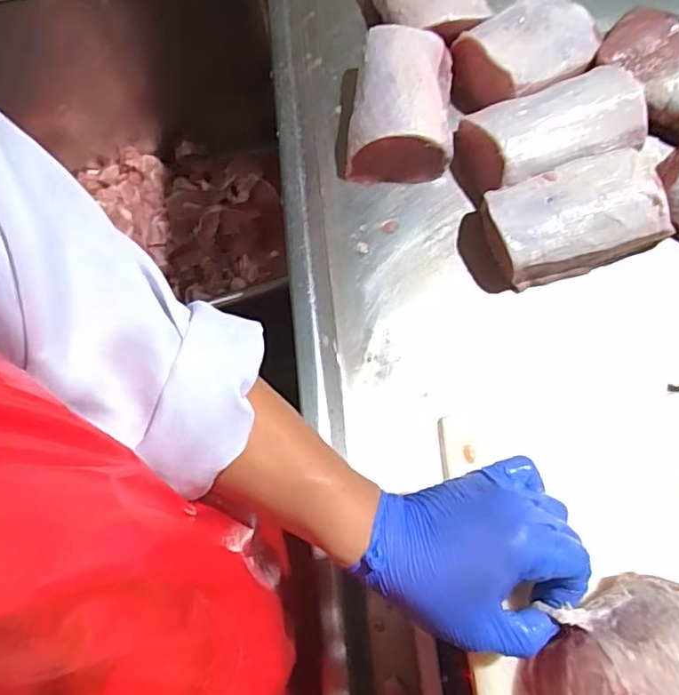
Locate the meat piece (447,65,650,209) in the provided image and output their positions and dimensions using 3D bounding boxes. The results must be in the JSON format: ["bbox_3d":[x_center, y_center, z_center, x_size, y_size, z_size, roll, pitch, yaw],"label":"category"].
[{"bbox_3d":[0.226,-0.233,0.654,0.199,0.073,0.104,-16,70,-4],"label":"meat piece"}]

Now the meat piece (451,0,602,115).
[{"bbox_3d":[0.216,-0.340,0.691,0.180,0.075,0.117,-36,73,-11],"label":"meat piece"}]

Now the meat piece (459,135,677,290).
[{"bbox_3d":[0.232,-0.132,0.604,0.197,0.062,0.103,-15,70,-4],"label":"meat piece"}]

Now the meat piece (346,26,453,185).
[{"bbox_3d":[0.070,-0.277,0.670,0.114,0.077,0.158,2,70,3],"label":"meat piece"}]

